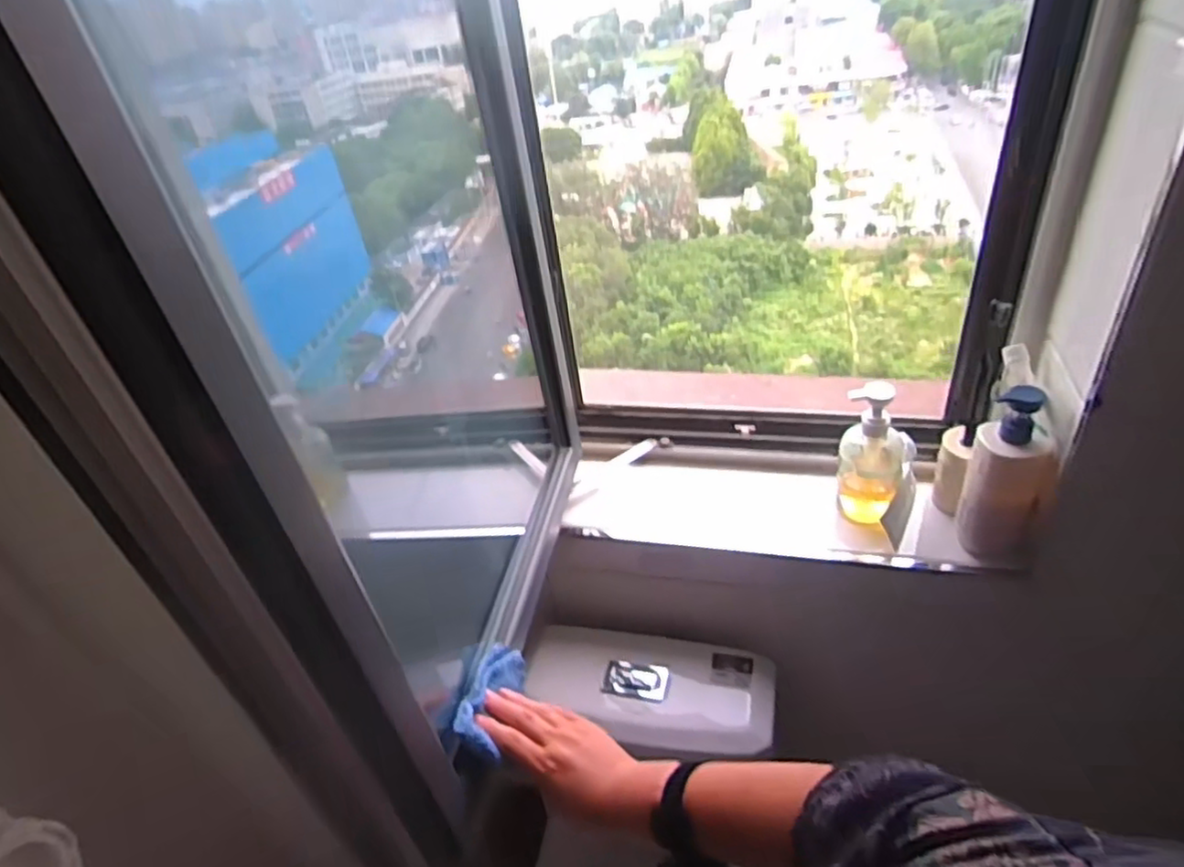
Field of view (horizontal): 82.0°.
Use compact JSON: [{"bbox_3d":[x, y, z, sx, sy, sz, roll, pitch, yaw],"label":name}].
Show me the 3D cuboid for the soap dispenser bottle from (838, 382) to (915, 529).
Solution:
[{"bbox_3d":[0.350,0.028,0.846,0.083,0.190,0.057,16,43,27],"label":"soap dispenser bottle"}]

